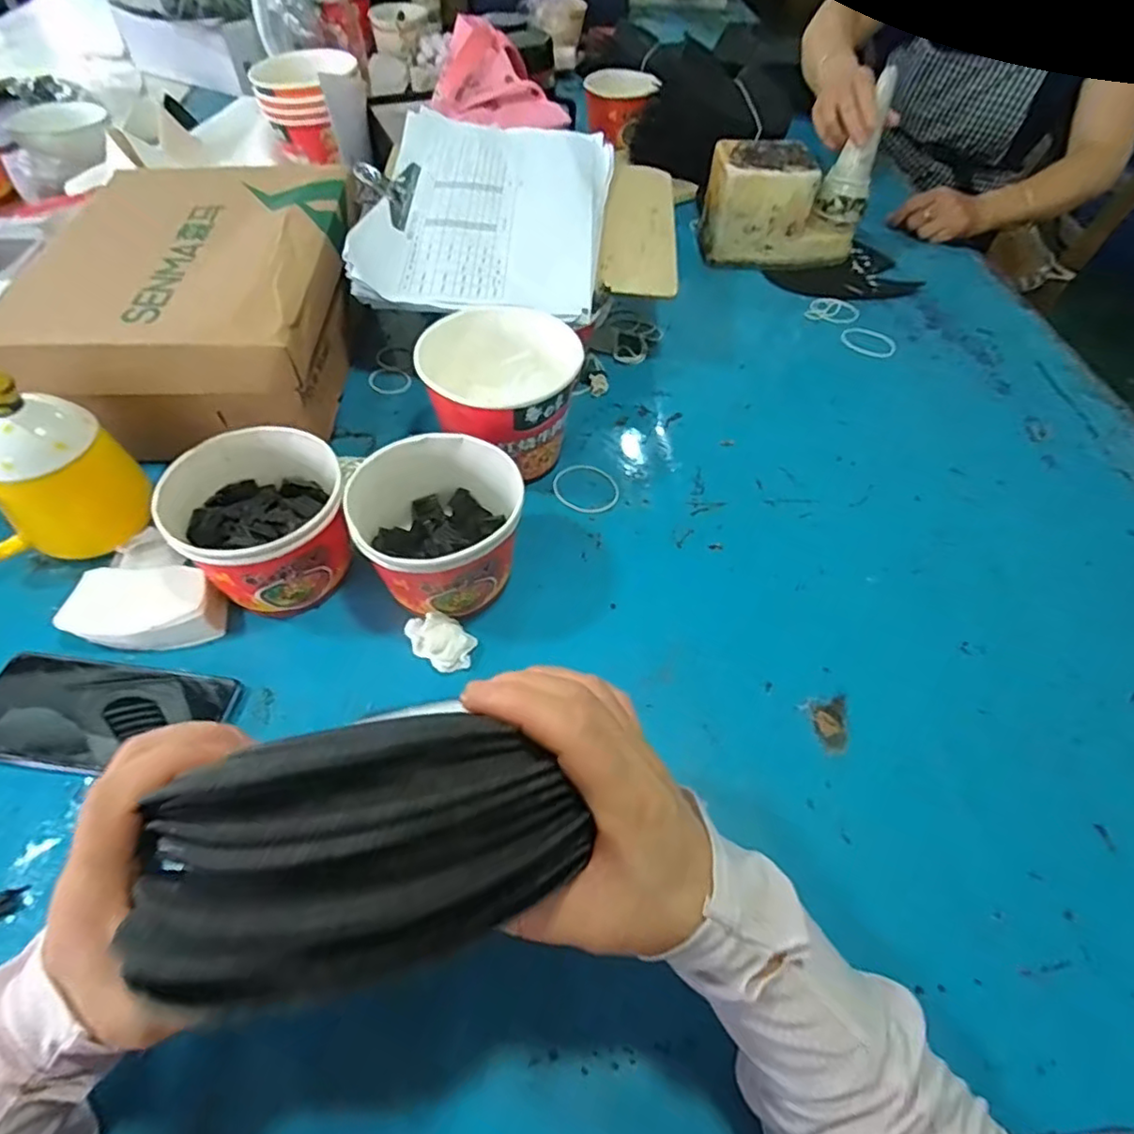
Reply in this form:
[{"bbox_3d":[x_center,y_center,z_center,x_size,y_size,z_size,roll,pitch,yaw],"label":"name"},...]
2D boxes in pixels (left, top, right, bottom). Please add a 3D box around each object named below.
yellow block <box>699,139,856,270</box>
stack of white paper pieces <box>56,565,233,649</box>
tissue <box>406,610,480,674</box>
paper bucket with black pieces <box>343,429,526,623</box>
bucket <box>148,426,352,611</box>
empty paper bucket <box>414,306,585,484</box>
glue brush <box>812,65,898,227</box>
[{"bbox_3d":[0.271,-0.462,0.791,0.187,0.117,0.097,-4,52,-5],"label":"yellow block"},{"bbox_3d":[-0.295,0.026,0.440,0.094,0.029,0.064,4,51,2],"label":"stack of white paper pieces"},{"bbox_3d":[-0.090,0.051,0.435,0.049,0.023,0.030,26,55,18],"label":"tissue"},{"bbox_3d":[-0.093,-0.023,0.453,0.098,0.090,0.115,-24,56,-19],"label":"paper bucket with black pieces"},{"bbox_3d":[-0.215,-0.027,0.450,0.103,0.095,0.108,1,51,-1],"label":"bucket"},{"bbox_3d":[-0.057,-0.134,0.526,0.106,0.110,0.110,-21,55,-18],"label":"empty paper bucket"},{"bbox_3d":[0.348,-0.496,0.743,0.061,0.150,0.057,17,54,10],"label":"glue brush"}]

